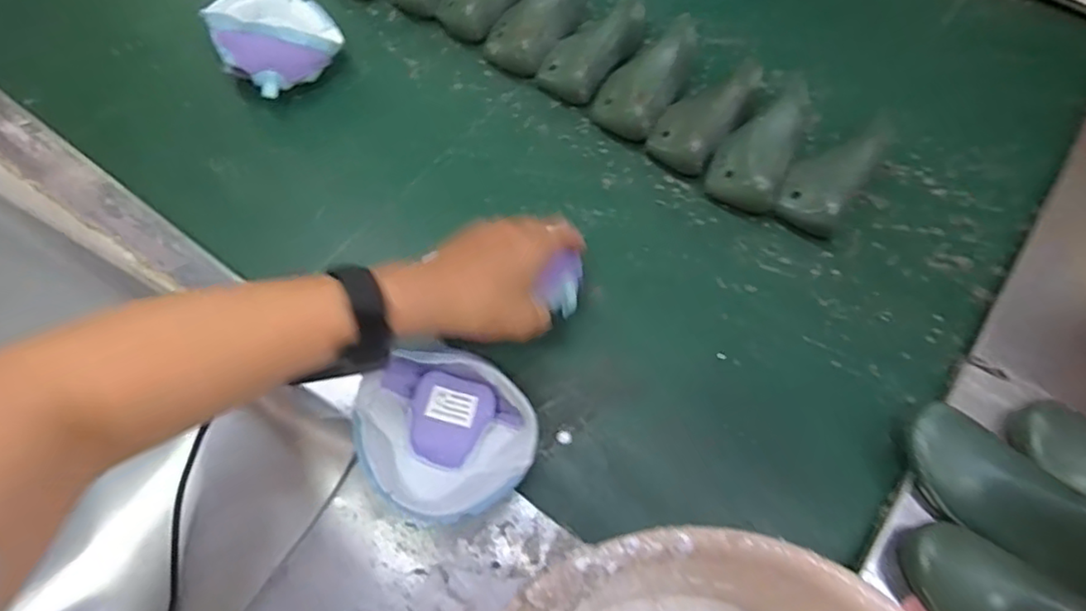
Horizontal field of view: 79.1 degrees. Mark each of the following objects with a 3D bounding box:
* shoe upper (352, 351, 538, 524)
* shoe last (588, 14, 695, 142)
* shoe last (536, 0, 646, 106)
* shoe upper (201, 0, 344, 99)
[{"bbox_3d":[-0.070,0.096,0.481,0.124,0.041,0.117,1,65,1],"label":"shoe upper"},{"bbox_3d":[0.108,-0.237,0.667,0.070,0.054,0.135,29,69,13],"label":"shoe last"},{"bbox_3d":[0.057,-0.269,0.682,0.127,0.049,0.062,-43,71,-3],"label":"shoe last"},{"bbox_3d":[-0.279,-0.286,0.685,0.119,0.064,0.158,-27,68,-12],"label":"shoe upper"}]

